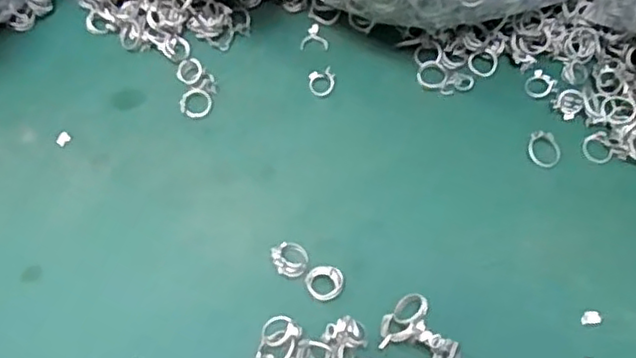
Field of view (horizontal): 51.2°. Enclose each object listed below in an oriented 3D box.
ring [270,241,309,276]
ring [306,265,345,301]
[{"bbox_3d":[-0.016,0.049,0.401,0.021,0.007,0.021,1,62,-2],"label":"ring"},{"bbox_3d":[0.004,0.061,0.392,0.021,0.008,0.021,1,62,-2],"label":"ring"}]

